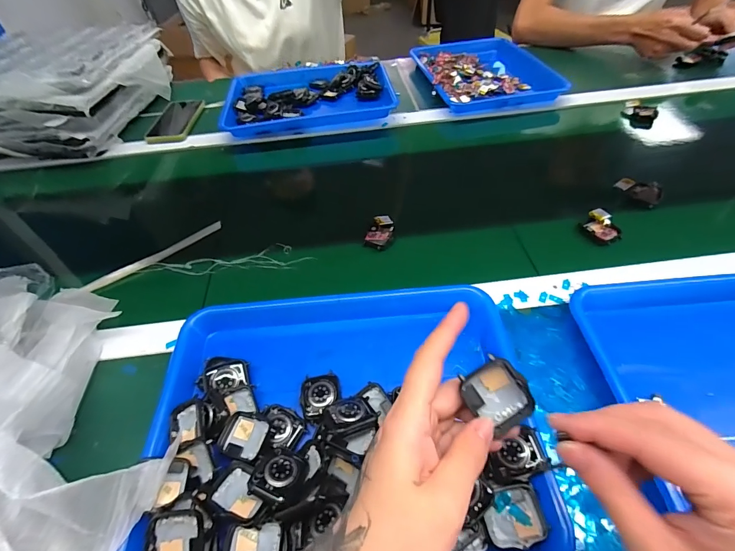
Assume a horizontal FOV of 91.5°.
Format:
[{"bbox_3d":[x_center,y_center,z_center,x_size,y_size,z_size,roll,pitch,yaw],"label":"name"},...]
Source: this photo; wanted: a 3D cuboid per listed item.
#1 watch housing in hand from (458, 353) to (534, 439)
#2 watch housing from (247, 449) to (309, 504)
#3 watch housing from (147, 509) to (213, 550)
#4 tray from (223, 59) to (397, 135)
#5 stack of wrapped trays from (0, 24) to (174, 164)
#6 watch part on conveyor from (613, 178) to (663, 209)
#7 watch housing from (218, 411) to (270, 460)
[{"bbox_3d":[0.084,0.076,0.229,0.036,0.006,0.044,-41,92,2],"label":"watch housing in hand"},{"bbox_3d":[-0.069,0.158,0.284,0.038,0.007,0.038,20,34,3],"label":"watch housing"},{"bbox_3d":[-0.136,0.197,0.259,0.041,0.011,0.047,1,73,-8],"label":"watch housing"},{"bbox_3d":[-0.121,-0.378,0.745,0.328,0.040,0.242,-8,51,-2],"label":"tray"},{"bbox_3d":[-0.609,-0.384,0.728,0.291,0.142,0.374,3,51,6],"label":"stack of wrapped trays"},{"bbox_3d":[0.394,-0.125,0.517,0.032,0.018,0.057,-30,55,-19],"label":"watch part on conveyor"},{"bbox_3d":[-0.109,0.141,0.318,0.039,0.009,0.035,9,52,12],"label":"watch housing"}]

